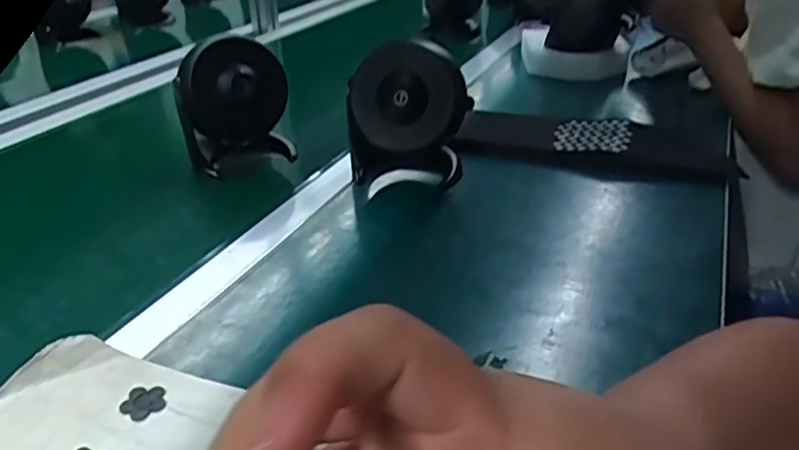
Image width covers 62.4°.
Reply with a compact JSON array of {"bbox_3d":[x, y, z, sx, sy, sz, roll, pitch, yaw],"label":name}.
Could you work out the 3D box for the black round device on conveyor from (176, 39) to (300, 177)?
[{"bbox_3d":[-0.183,-0.133,0.730,0.114,0.139,0.060,-12,31,-18],"label":"black round device on conveyor"}]

